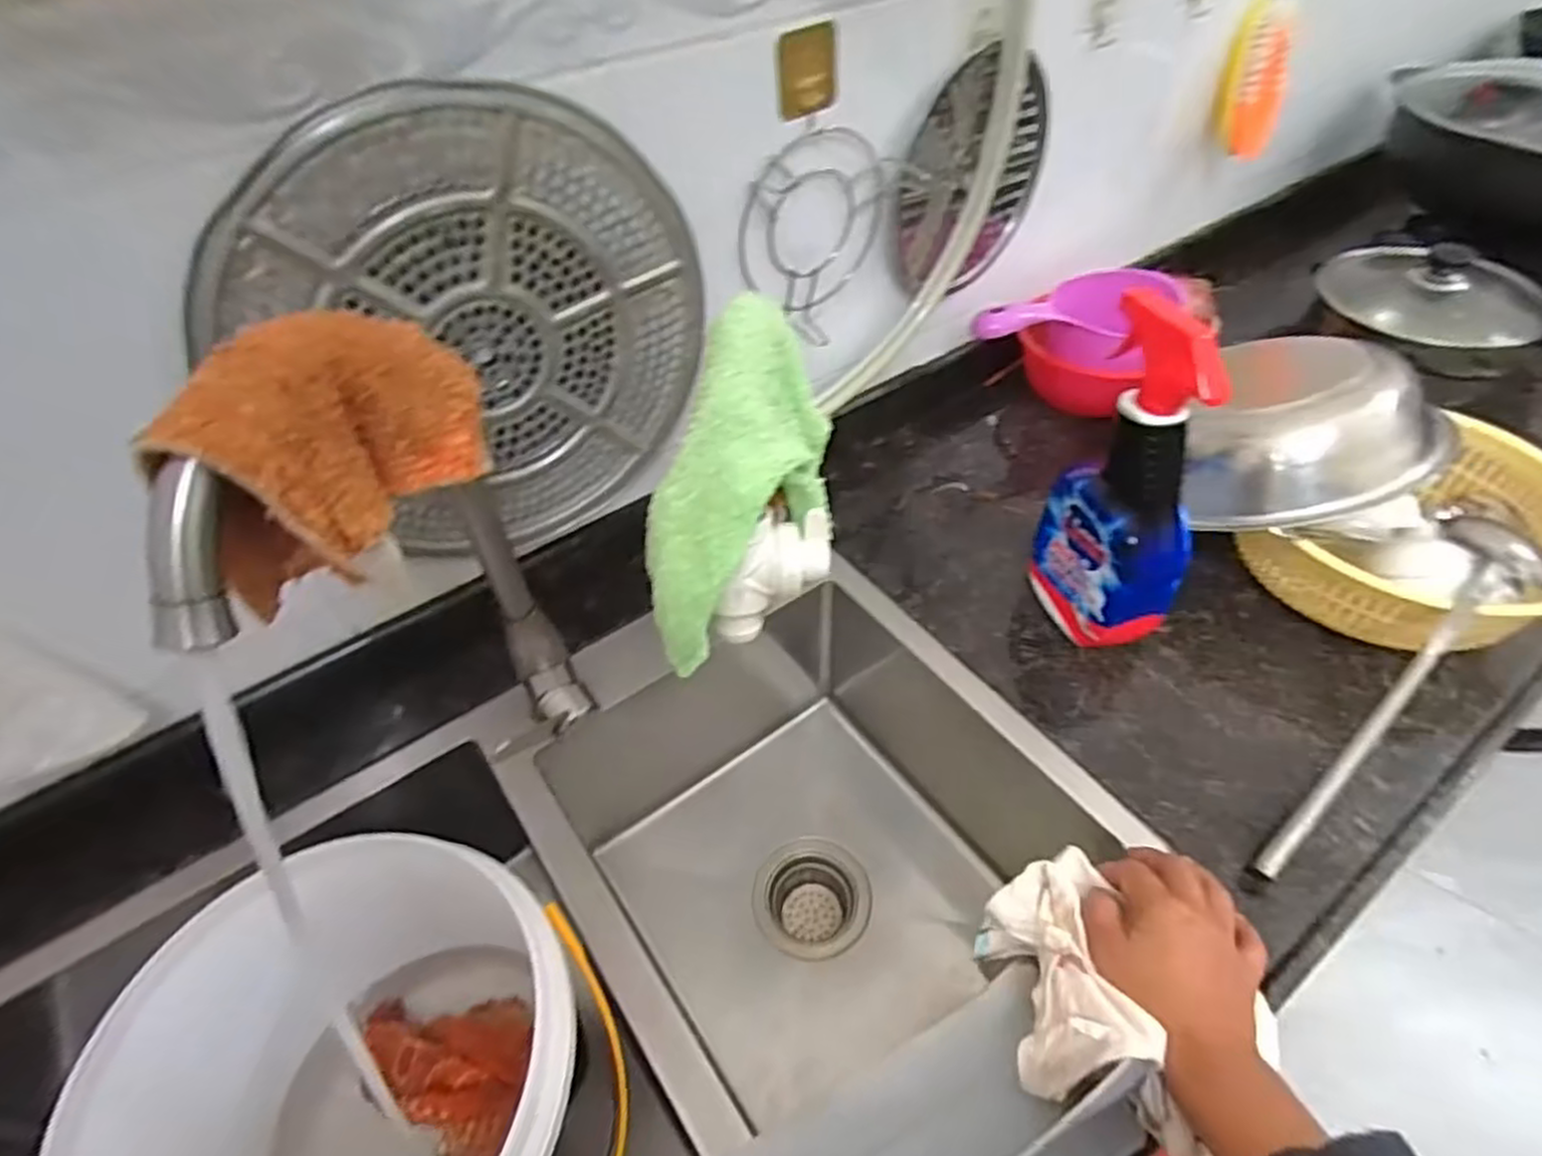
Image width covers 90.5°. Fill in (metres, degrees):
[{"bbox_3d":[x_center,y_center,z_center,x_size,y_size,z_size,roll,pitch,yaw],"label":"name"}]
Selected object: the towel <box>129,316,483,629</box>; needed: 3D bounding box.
[{"bbox_3d":[-0.202,-0.068,0.358,0.051,0.113,0.146,10,49,12],"label":"towel"}]

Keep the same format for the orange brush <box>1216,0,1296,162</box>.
[{"bbox_3d":[0.553,-0.573,0.878,0.056,0.160,0.049,-12,27,-8],"label":"orange brush"}]

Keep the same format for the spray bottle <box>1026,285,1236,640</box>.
[{"bbox_3d":[0.273,-0.067,0.575,0.070,0.262,0.109,-5,48,-2],"label":"spray bottle"}]

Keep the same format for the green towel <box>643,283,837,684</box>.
[{"bbox_3d":[-0.013,-0.051,0.467,0.074,0.107,0.217,17,84,18],"label":"green towel"}]

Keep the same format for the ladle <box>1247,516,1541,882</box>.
[{"bbox_3d":[0.439,0.084,0.542,0.327,0.035,0.068,-45,58,-10],"label":"ladle"}]

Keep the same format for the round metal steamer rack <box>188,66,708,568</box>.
[{"bbox_3d":[-0.187,-0.167,0.554,0.296,0.333,0.031,-34,52,-7],"label":"round metal steamer rack"}]

